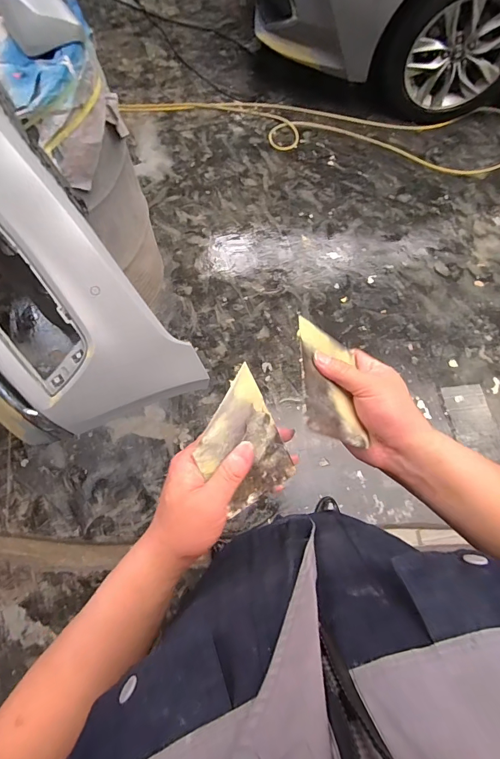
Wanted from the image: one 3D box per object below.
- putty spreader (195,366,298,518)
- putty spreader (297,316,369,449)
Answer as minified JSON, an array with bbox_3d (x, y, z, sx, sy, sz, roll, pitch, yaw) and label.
[{"bbox_3d":[-0.009,0.053,0.317,0.070,0.004,0.104,-29,104,-17],"label":"putty spreader"},{"bbox_3d":[0.075,0.001,0.356,0.067,0.005,0.116,19,54,-26],"label":"putty spreader"}]

